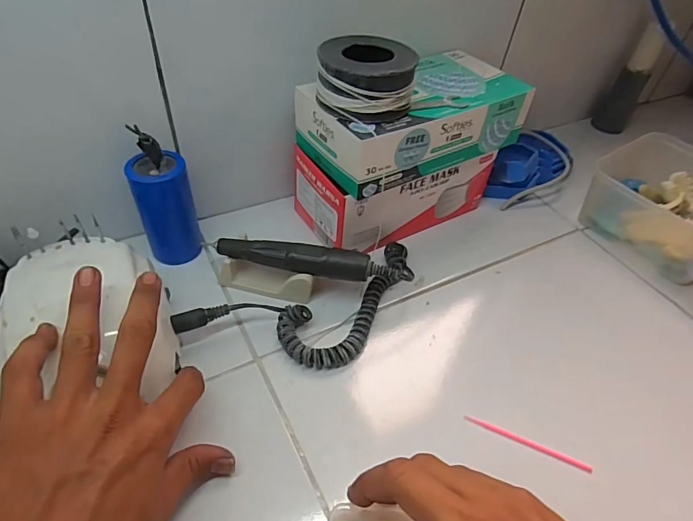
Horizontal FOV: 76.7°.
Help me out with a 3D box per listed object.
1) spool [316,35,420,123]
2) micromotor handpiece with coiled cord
[{"bbox_3d":[0.014,-0.150,0.368,0.083,0.045,0.068,8,45,1],"label":"spool"},{"bbox_3d":[-0.036,0.020,0.404,0.188,0.055,0.145,8,45,1],"label":"micromotor handpiece with coiled cord"}]

